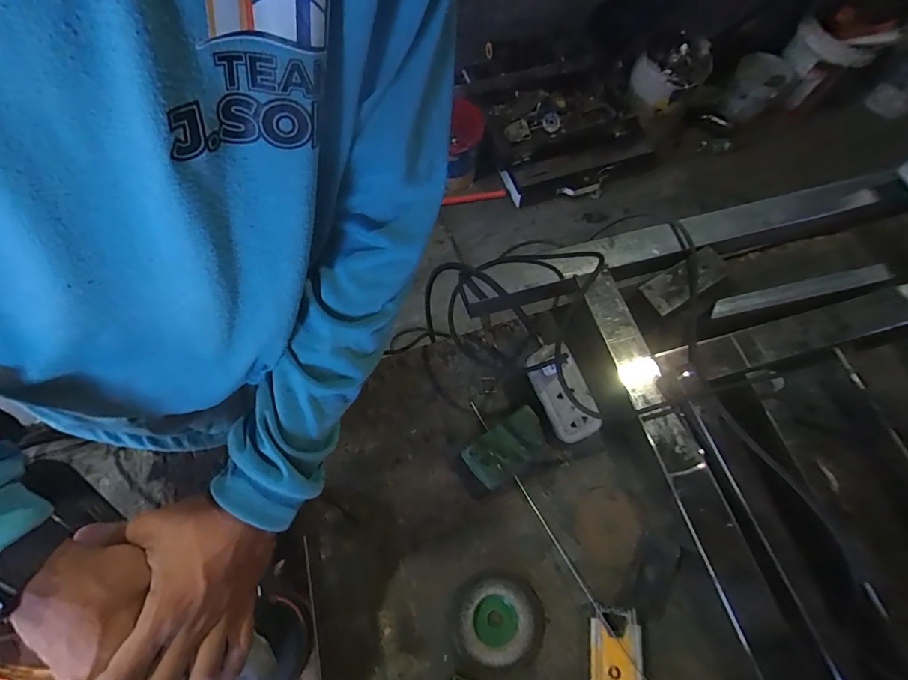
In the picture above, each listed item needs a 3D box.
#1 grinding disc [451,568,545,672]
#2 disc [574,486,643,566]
[{"bbox_3d":[0.049,0.298,0.474,0.092,0.013,0.090,1,67,-2],"label":"grinding disc"},{"bbox_3d":[0.182,0.218,0.525,0.074,0.004,0.080,1,67,7],"label":"disc"}]

